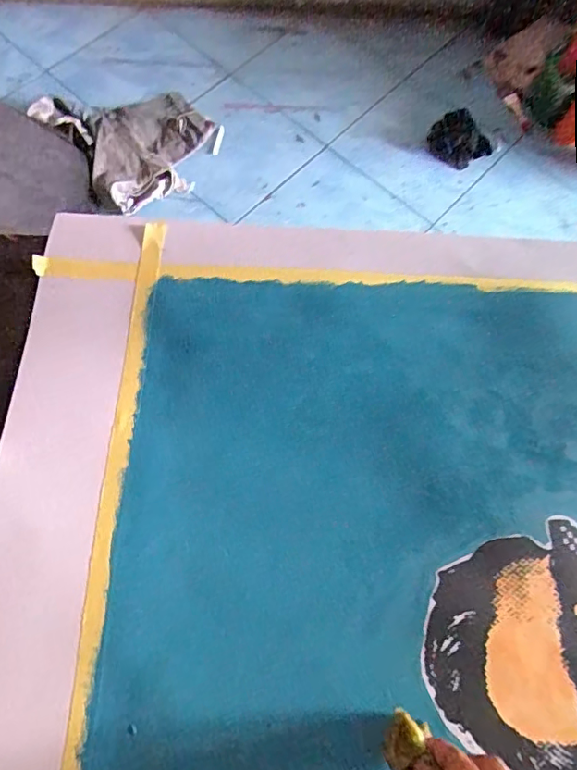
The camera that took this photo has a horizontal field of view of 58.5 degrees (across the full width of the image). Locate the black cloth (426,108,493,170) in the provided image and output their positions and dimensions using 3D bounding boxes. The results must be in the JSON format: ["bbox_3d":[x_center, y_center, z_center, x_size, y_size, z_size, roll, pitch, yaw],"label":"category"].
[{"bbox_3d":[0.499,-0.723,1.532,0.167,0.034,0.178,-25,73,-11],"label":"black cloth"}]

